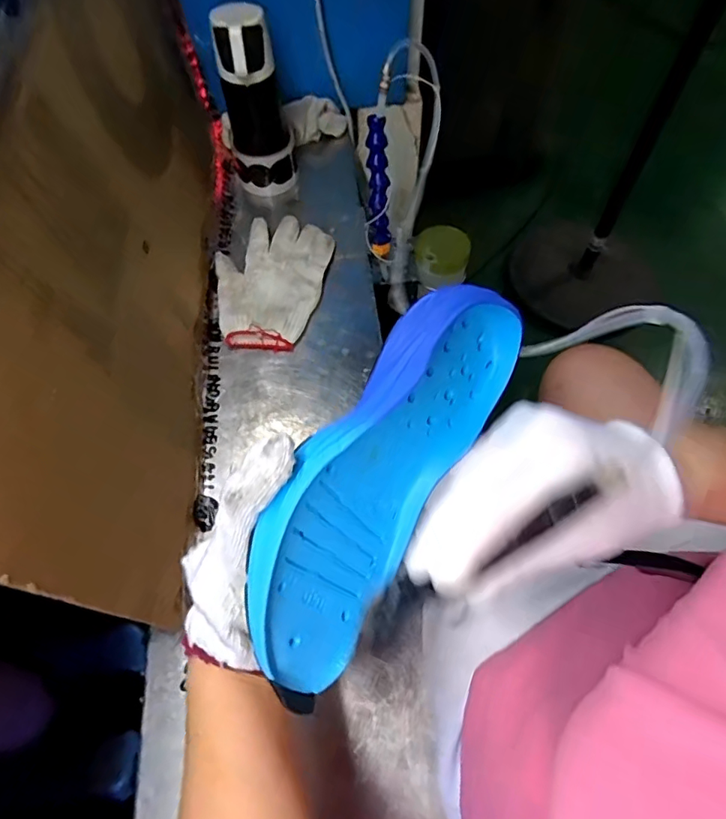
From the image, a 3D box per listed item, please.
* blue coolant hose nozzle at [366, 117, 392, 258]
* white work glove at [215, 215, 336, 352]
[{"bbox_3d":[0.019,-0.256,0.604,0.024,0.157,0.019,-5,38,-1],"label":"blue coolant hose nozzle"},{"bbox_3d":[-0.112,-0.154,0.619,0.123,0.022,0.191,10,62,7],"label":"white work glove"}]

